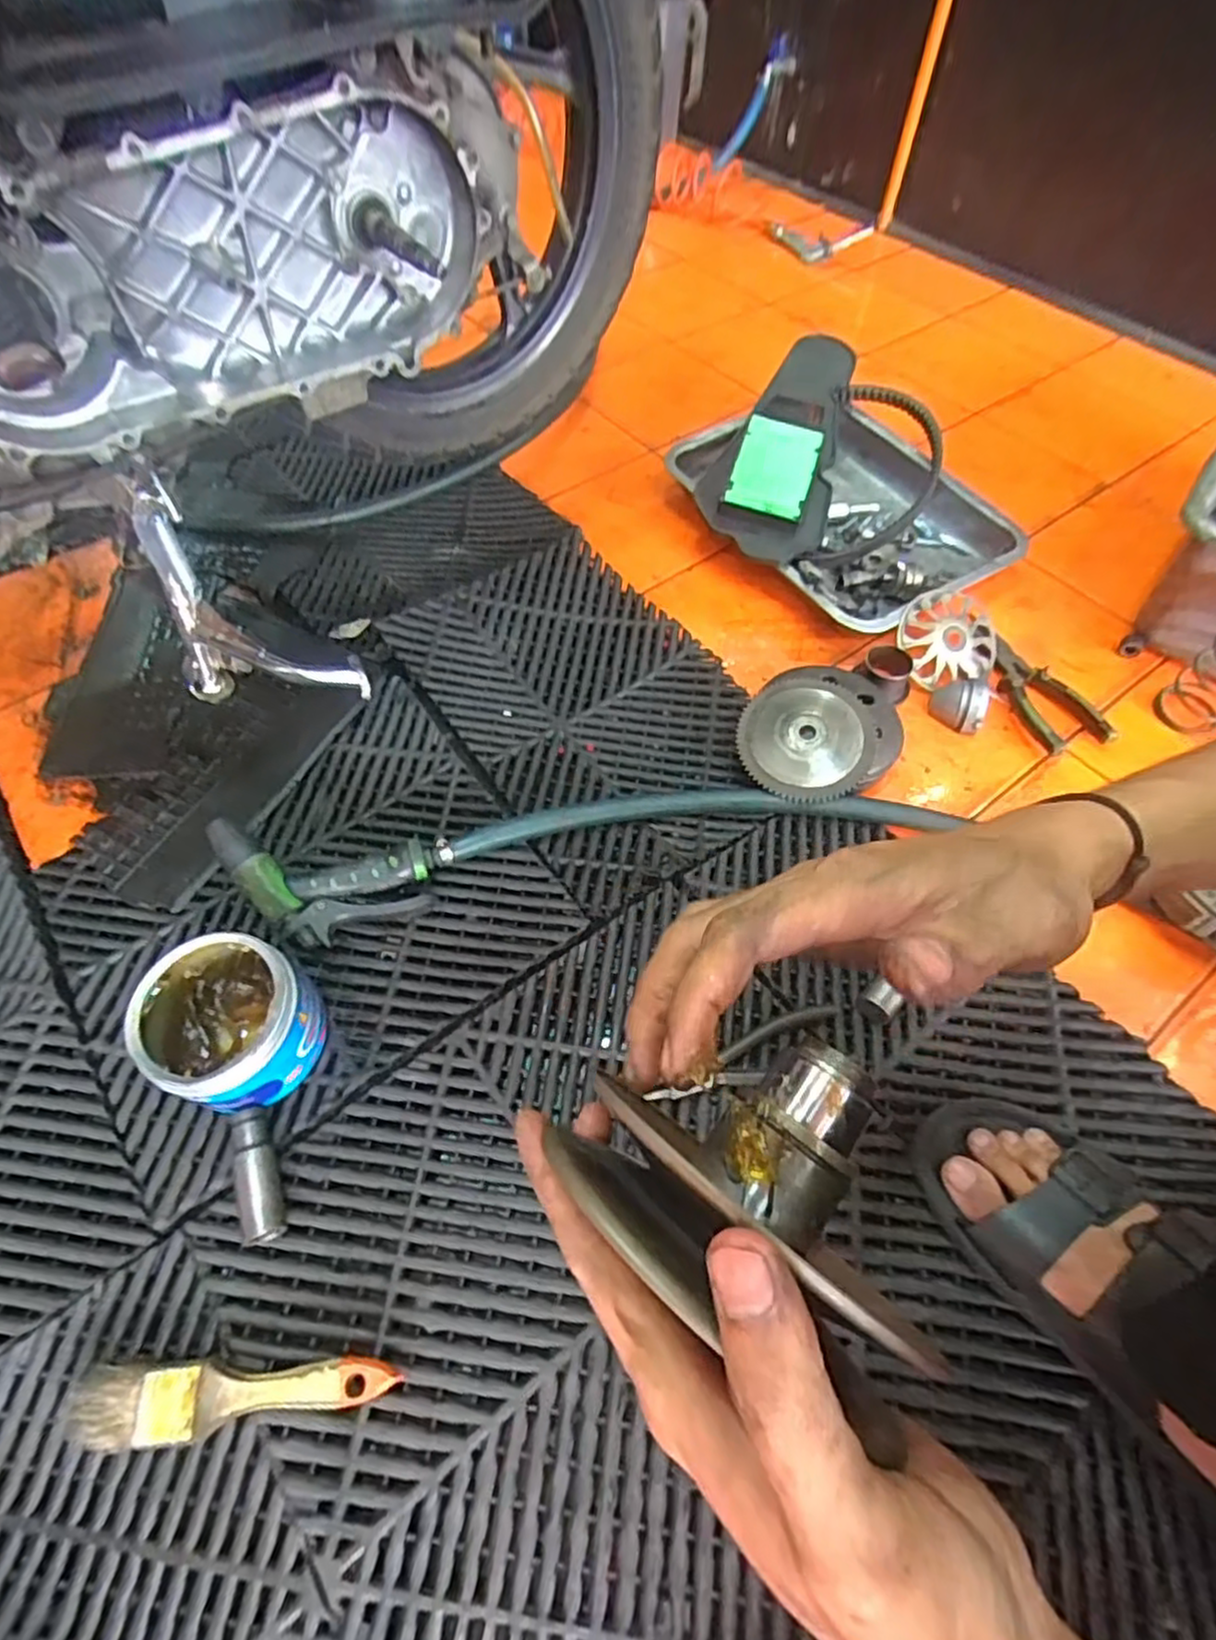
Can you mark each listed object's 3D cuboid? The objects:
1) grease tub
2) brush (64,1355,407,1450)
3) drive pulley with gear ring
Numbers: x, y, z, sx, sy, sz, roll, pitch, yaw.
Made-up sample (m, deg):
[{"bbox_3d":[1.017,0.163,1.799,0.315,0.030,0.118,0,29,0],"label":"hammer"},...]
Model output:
[{"bbox_3d":[-0.254,0.137,0.483,0.105,0.080,0.100,1,58,-1],"label":"grease tub"},{"bbox_3d":[-0.211,0.331,0.401,0.173,0.023,0.037,0,58,-2],"label":"brush"},{"bbox_3d":[0.191,-0.079,0.635,0.140,0.046,0.143,12,58,6],"label":"drive pulley with gear ring"}]

